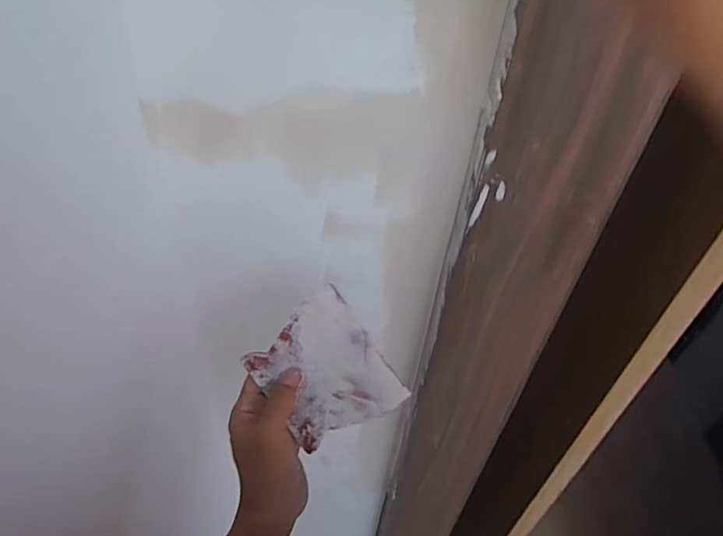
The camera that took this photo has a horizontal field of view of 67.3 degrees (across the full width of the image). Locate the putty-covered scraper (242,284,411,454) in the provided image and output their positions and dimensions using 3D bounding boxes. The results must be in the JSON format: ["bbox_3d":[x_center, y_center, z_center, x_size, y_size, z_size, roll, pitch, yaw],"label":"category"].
[{"bbox_3d":[-0.034,0.095,0.492,0.105,0.007,0.121,-36,93,0],"label":"putty-covered scraper"}]

